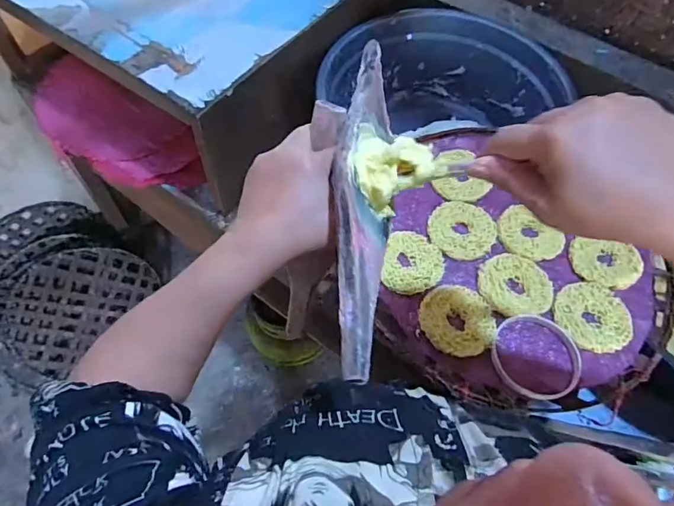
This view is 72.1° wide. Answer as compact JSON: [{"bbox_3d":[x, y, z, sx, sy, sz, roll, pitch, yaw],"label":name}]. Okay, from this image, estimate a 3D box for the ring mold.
[{"bbox_3d":[0.207,0.106,0.480,0.091,0.008,0.090,1,61,-2],"label":"ring mold"}]

